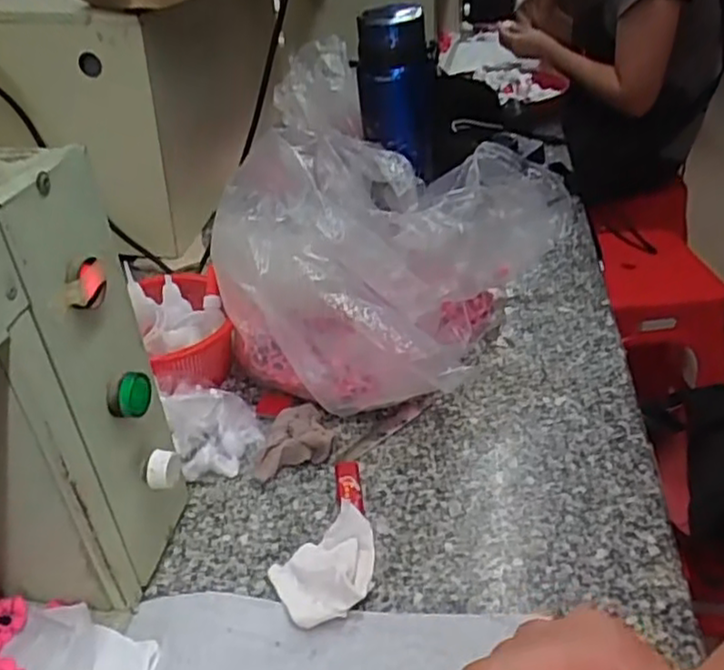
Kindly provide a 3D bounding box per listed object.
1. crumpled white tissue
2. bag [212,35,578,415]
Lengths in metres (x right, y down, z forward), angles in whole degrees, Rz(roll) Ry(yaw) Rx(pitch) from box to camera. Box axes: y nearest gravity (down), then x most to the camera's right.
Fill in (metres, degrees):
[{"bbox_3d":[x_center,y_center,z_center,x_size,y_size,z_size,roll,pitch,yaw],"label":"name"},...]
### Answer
[{"bbox_3d":[-0.023,0.155,0.477,0.074,0.026,0.074,-19,37,-21],"label":"crumpled white tissue"},{"bbox_3d":[0.022,-0.067,0.641,0.234,0.195,0.284,13,38,24],"label":"bag"}]

